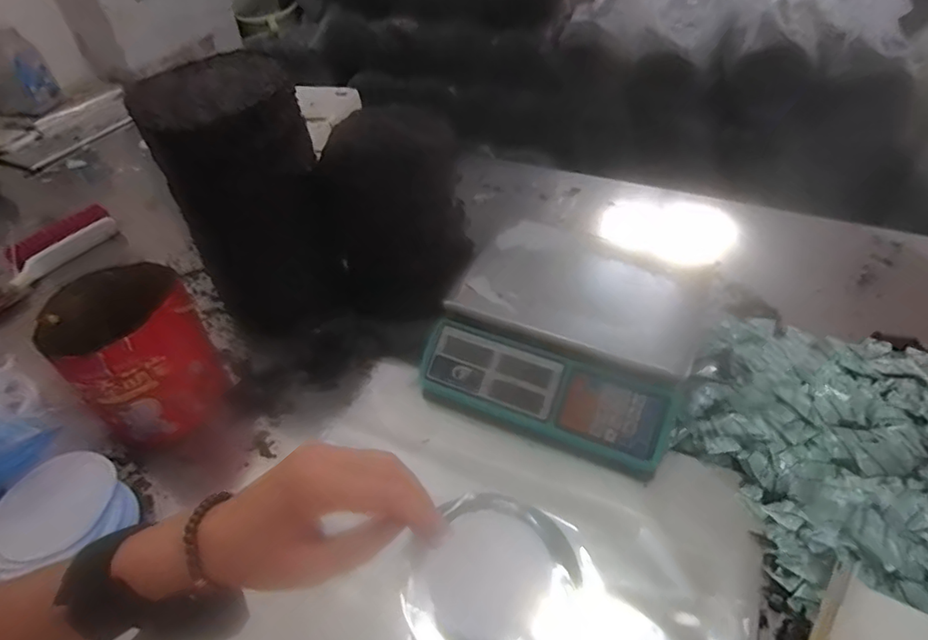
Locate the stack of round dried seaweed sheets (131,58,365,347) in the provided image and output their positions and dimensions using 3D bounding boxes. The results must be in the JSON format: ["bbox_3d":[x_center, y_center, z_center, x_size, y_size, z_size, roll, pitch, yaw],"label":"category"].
[{"bbox_3d":[-0.308,-0.175,0.793,0.194,0.340,0.189,-26,49,-19],"label":"stack of round dried seaweed sheets"}]

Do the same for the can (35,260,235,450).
[{"bbox_3d":[-0.414,0.049,0.698,0.150,0.188,0.149,-3,45,3],"label":"can"}]

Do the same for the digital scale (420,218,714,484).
[{"bbox_3d":[0.145,0.016,0.737,0.323,0.104,0.304,18,50,21],"label":"digital scale"}]

